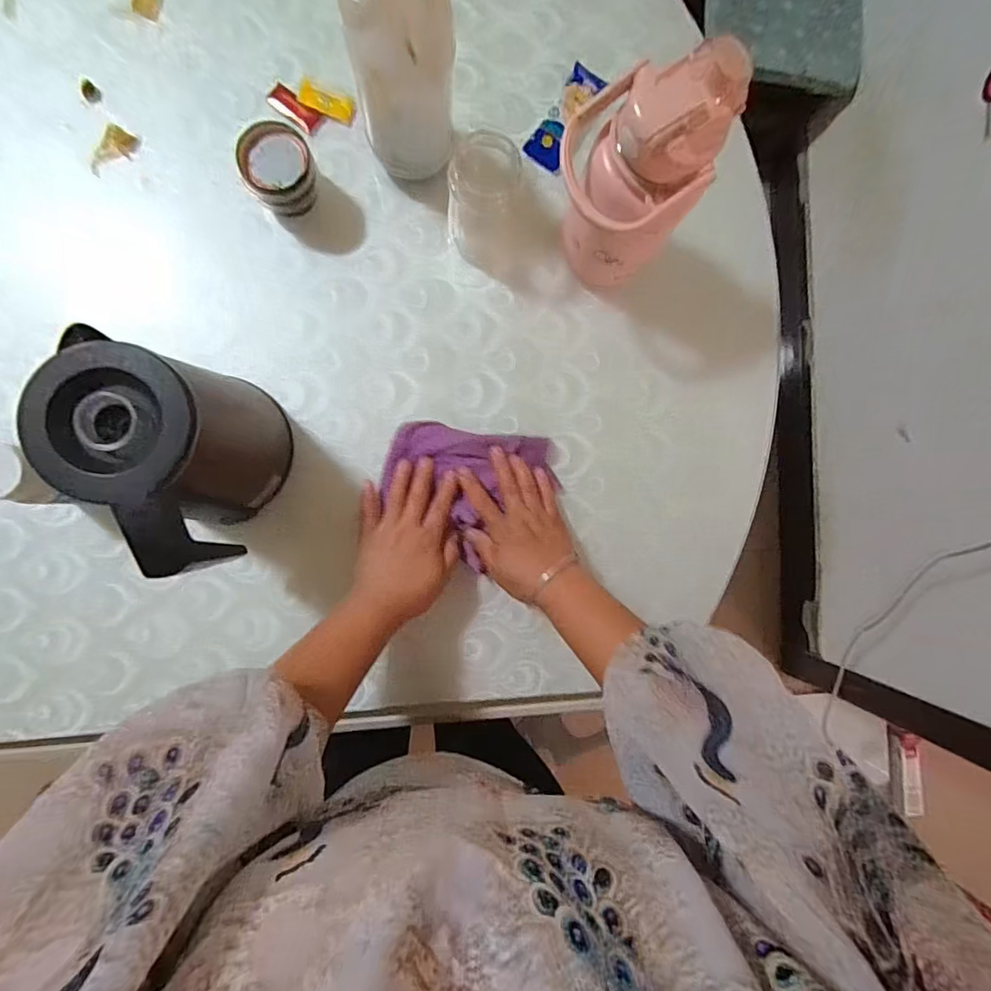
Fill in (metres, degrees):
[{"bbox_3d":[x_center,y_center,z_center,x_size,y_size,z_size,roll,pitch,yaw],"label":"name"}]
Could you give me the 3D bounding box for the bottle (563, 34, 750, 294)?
[{"bbox_3d":[0.112,-0.267,0.432,0.122,0.201,0.103,-26,93,-4],"label":"bottle"}]

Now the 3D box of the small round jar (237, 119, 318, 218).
[{"bbox_3d":[-0.210,-0.315,0.495,0.067,0.060,0.068,0,90,-5],"label":"small round jar"}]

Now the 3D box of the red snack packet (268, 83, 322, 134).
[{"bbox_3d":[-0.213,-0.408,0.524,0.058,0.008,0.027,37,87,-4],"label":"red snack packet"}]

